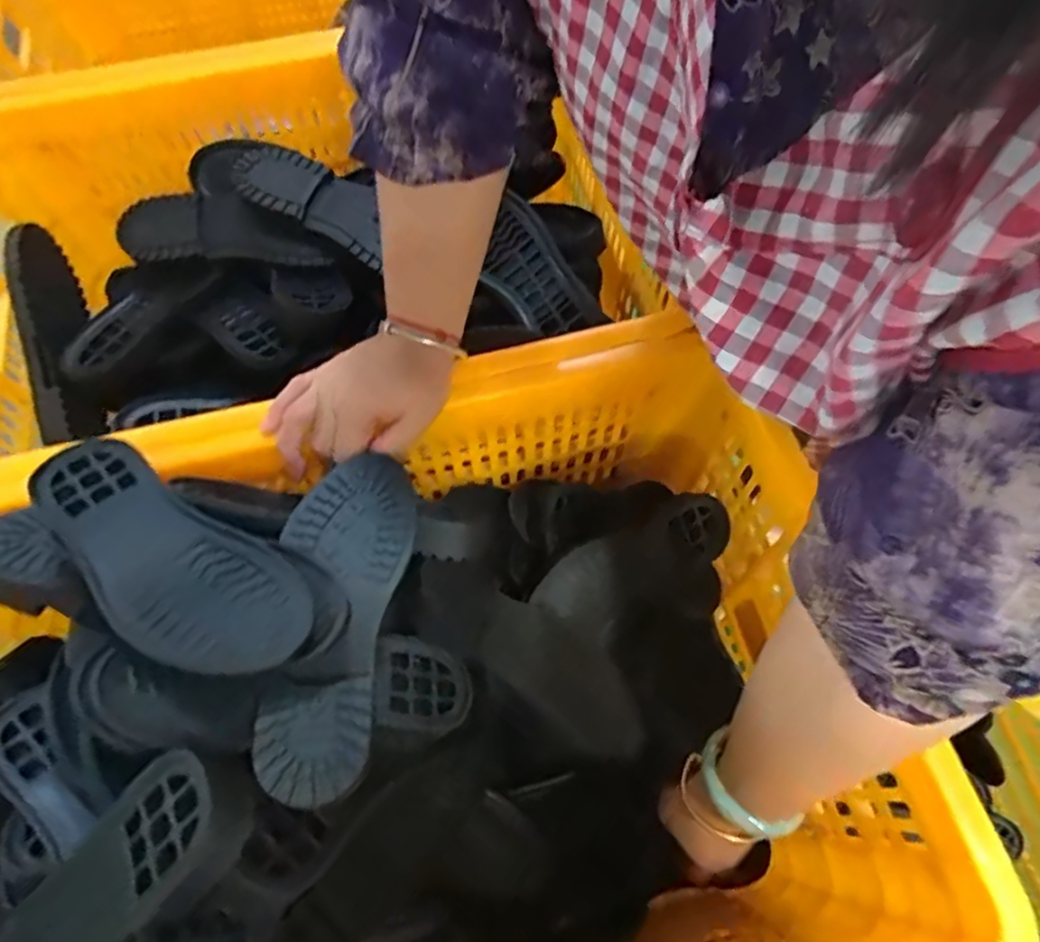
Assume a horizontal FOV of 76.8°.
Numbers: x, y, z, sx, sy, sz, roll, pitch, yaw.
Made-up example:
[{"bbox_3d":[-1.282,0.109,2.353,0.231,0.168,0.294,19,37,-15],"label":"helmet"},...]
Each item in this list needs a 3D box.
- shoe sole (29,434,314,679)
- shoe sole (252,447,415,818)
[{"bbox_3d":[-0.197,0.046,0.358,0.197,0.034,0.074,31,67,14],"label":"shoe sole"},{"bbox_3d":[-0.105,0.077,0.376,0.070,0.016,0.202,2,55,1],"label":"shoe sole"}]

